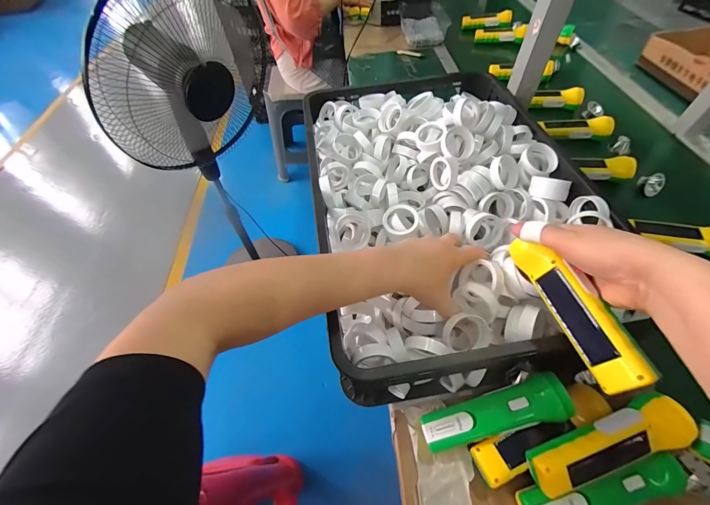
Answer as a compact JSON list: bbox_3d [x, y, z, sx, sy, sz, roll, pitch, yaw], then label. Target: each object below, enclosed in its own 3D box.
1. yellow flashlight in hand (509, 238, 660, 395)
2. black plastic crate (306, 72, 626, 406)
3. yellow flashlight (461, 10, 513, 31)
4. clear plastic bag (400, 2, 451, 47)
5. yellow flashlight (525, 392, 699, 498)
[{"bbox_3d":[0.213,0.049,0.303,0.035,0.035,0.158,-17,56,-9],"label":"yellow flashlight in hand"},{"bbox_3d":[0.134,-0.099,0.524,0.387,0.123,0.584,-8,54,-2],"label":"black plastic crate"},{"bbox_3d":[0.475,-0.838,1.119,0.167,0.048,0.048,3,54,5],"label":"yellow flashlight"},{"bbox_3d":[0.244,-0.798,1.089,0.166,0.059,0.206,2,54,5],"label":"clear plastic bag"},{"bbox_3d":[0.262,0.199,0.320,0.162,0.043,0.047,-18,55,-9],"label":"yellow flashlight"}]

